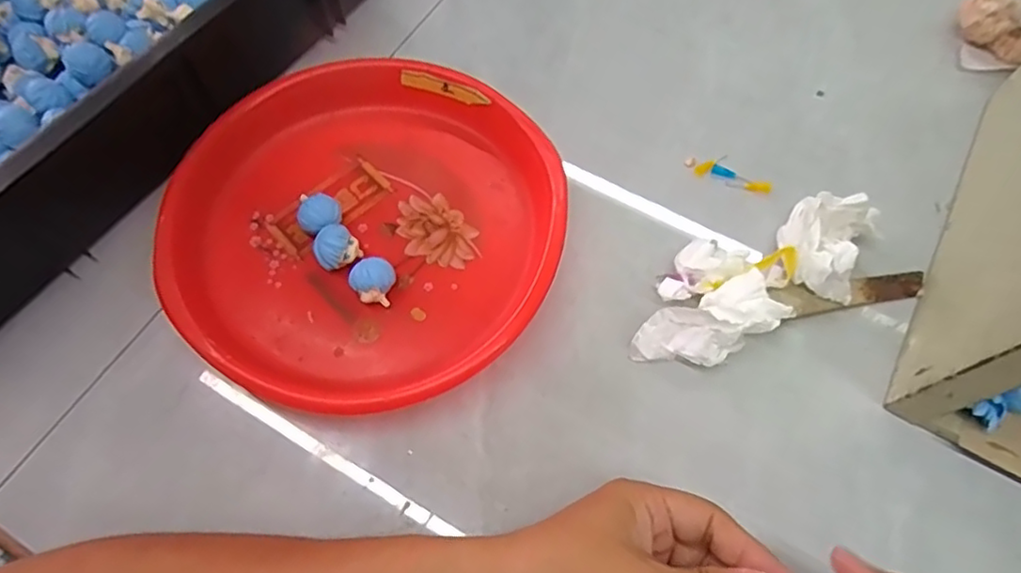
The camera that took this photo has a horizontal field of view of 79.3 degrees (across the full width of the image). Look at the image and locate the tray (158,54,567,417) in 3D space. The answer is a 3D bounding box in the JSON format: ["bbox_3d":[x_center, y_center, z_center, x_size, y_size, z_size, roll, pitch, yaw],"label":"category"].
[{"bbox_3d":[-0.094,-0.043,0.411,0.246,0.035,0.246,0,65,0],"label":"tray"}]

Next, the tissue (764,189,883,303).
[{"bbox_3d":[0.207,-0.027,0.406,0.055,0.034,0.067,19,66,9],"label":"tissue"}]

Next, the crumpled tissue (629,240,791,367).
[{"bbox_3d":[0.118,0.011,0.390,0.096,0.028,0.072,-28,68,-12],"label":"crumpled tissue"}]

